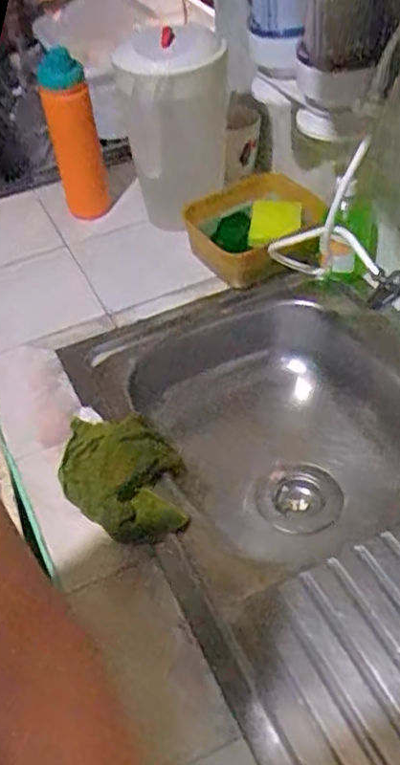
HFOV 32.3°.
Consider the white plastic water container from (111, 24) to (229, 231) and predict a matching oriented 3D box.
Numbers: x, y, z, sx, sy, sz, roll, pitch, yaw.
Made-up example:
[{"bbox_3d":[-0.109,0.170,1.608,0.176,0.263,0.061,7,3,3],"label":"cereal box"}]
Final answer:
[{"bbox_3d":[-0.039,-0.399,1.075,0.146,0.291,0.145,-13,47,-6],"label":"white plastic water container"}]

